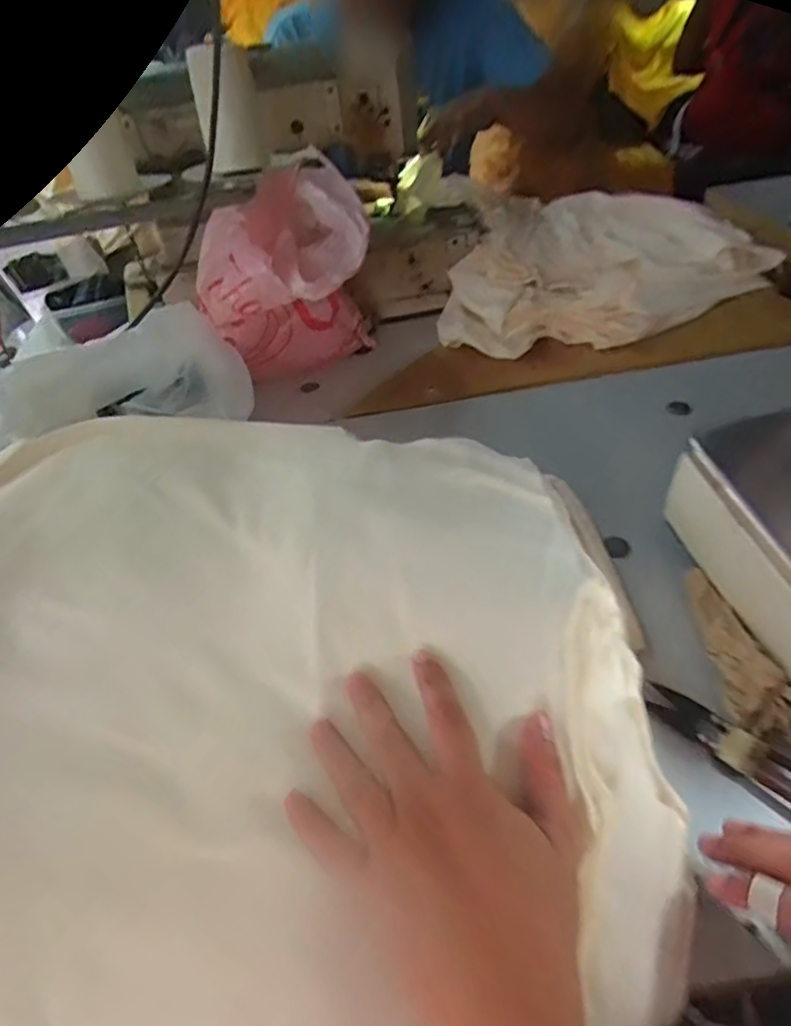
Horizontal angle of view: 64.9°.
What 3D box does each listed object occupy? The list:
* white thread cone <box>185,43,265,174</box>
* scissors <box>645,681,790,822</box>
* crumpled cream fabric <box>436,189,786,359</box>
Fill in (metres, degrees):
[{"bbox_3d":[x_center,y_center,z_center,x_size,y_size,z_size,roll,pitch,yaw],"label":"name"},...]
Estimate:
[{"bbox_3d":[-0.170,-0.410,0.635,0.066,0.103,0.073,-13,43,-8],"label":"white thread cone"},{"bbox_3d":[0.211,0.146,0.389,0.029,0.015,0.113,-32,49,-25],"label":"scissors"},{"bbox_3d":[0.293,-0.350,0.884,0.445,0.098,0.389,1,43,7],"label":"crumpled cream fabric"}]

